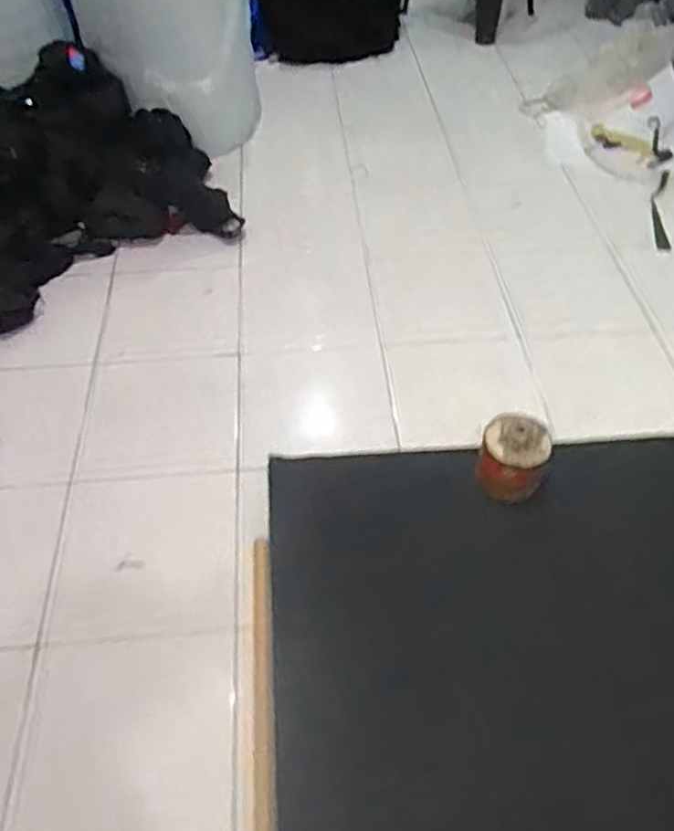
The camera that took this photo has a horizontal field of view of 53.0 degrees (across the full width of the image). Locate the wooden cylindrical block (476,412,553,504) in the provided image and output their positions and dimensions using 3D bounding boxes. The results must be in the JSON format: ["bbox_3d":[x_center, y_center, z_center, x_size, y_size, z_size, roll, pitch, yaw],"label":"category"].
[{"bbox_3d":[0.415,0.102,1.605,0.148,0.192,0.153,1,52,-1],"label":"wooden cylindrical block"}]

